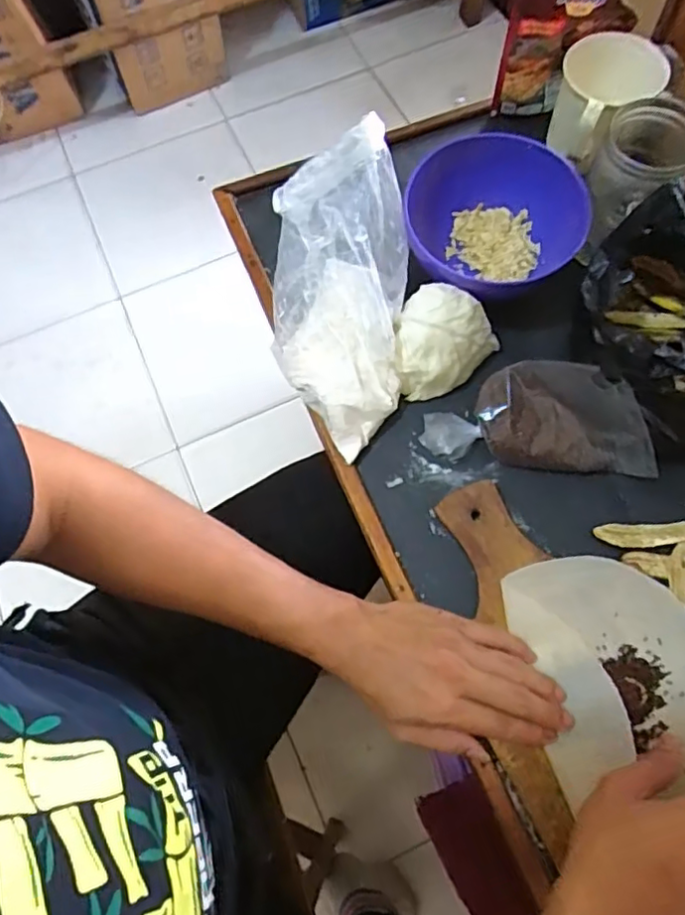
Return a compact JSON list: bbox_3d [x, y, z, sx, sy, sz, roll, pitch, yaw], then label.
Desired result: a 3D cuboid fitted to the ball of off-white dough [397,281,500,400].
[{"bbox_3d":[0.086,-0.092,0.511,0.084,0.062,0.074,11,69,7],"label":"ball of off-white dough"}]

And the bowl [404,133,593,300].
[{"bbox_3d":[0.132,-0.205,0.542,0.142,0.072,0.164,40,75,16],"label":"bowl"}]

